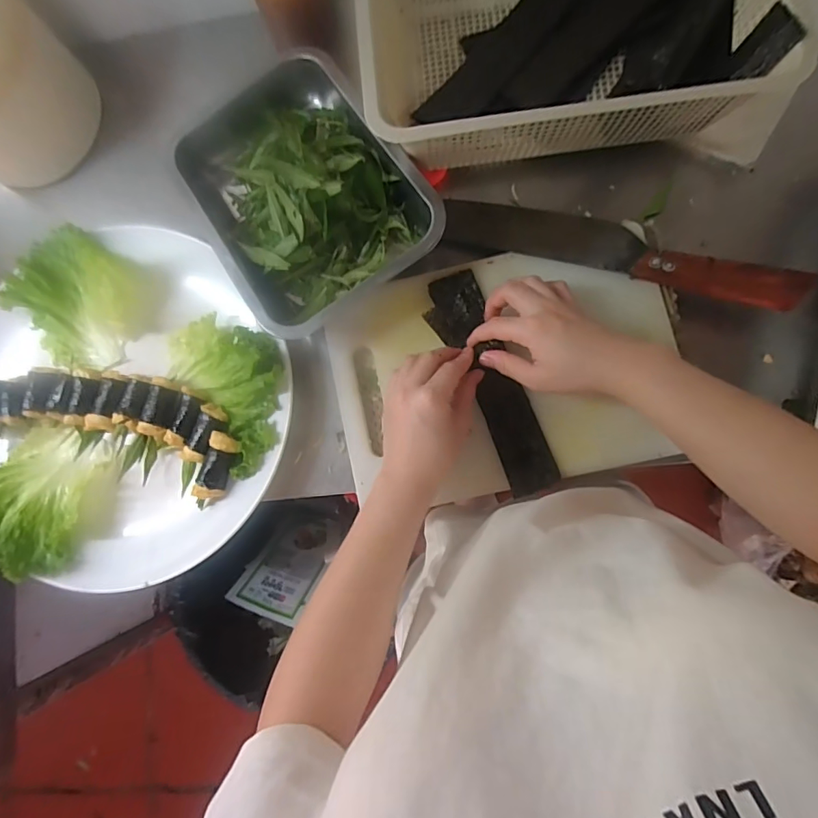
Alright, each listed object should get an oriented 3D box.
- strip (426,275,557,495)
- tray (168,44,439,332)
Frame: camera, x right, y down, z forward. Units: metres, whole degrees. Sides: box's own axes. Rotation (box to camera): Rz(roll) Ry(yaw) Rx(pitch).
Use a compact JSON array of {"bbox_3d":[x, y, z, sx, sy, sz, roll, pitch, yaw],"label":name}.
[{"bbox_3d":[0.073,-0.026,0.443,0.052,0.012,0.209,-23,83,6],"label":"strip"},{"bbox_3d":[-0.103,-0.208,0.463,0.188,0.059,0.263,-32,82,2],"label":"tray"}]

